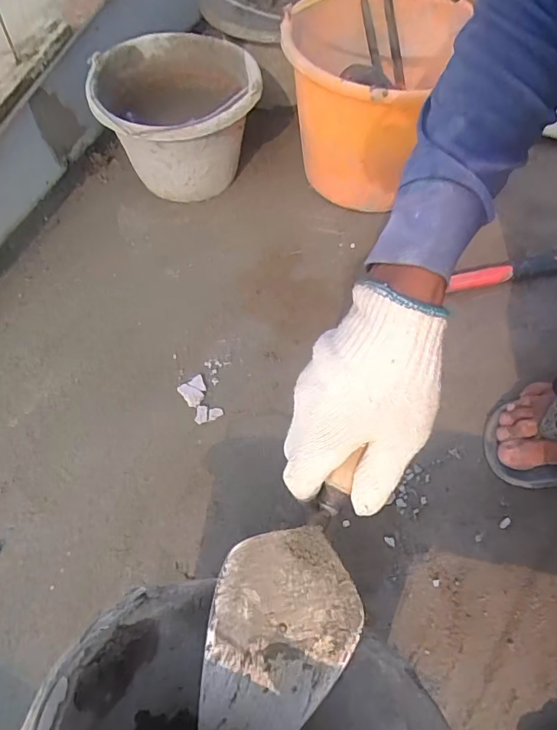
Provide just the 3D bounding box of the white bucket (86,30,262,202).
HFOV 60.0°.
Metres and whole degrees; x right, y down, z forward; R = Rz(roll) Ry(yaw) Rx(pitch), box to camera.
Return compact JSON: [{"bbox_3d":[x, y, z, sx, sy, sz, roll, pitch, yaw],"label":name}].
[{"bbox_3d":[-0.146,-0.373,0.754,0.229,0.183,0.230,1,59,-1],"label":"white bucket"}]

